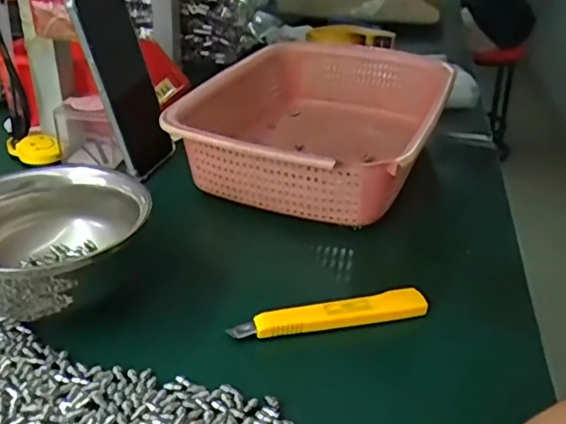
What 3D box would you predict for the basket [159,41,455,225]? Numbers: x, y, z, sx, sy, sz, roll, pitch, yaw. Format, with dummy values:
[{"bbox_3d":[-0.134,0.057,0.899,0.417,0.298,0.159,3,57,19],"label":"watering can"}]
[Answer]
[{"bbox_3d":[0.037,-0.089,0.575,0.219,0.069,0.295,12,30,17],"label":"basket"}]

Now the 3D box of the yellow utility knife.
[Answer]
[{"bbox_3d":[0.031,0.066,0.375,0.125,0.012,0.017,-6,30,-16],"label":"yellow utility knife"}]

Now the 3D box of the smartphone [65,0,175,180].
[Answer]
[{"bbox_3d":[-0.144,-0.118,0.541,0.013,0.168,0.085,-7,26,18],"label":"smartphone"}]

